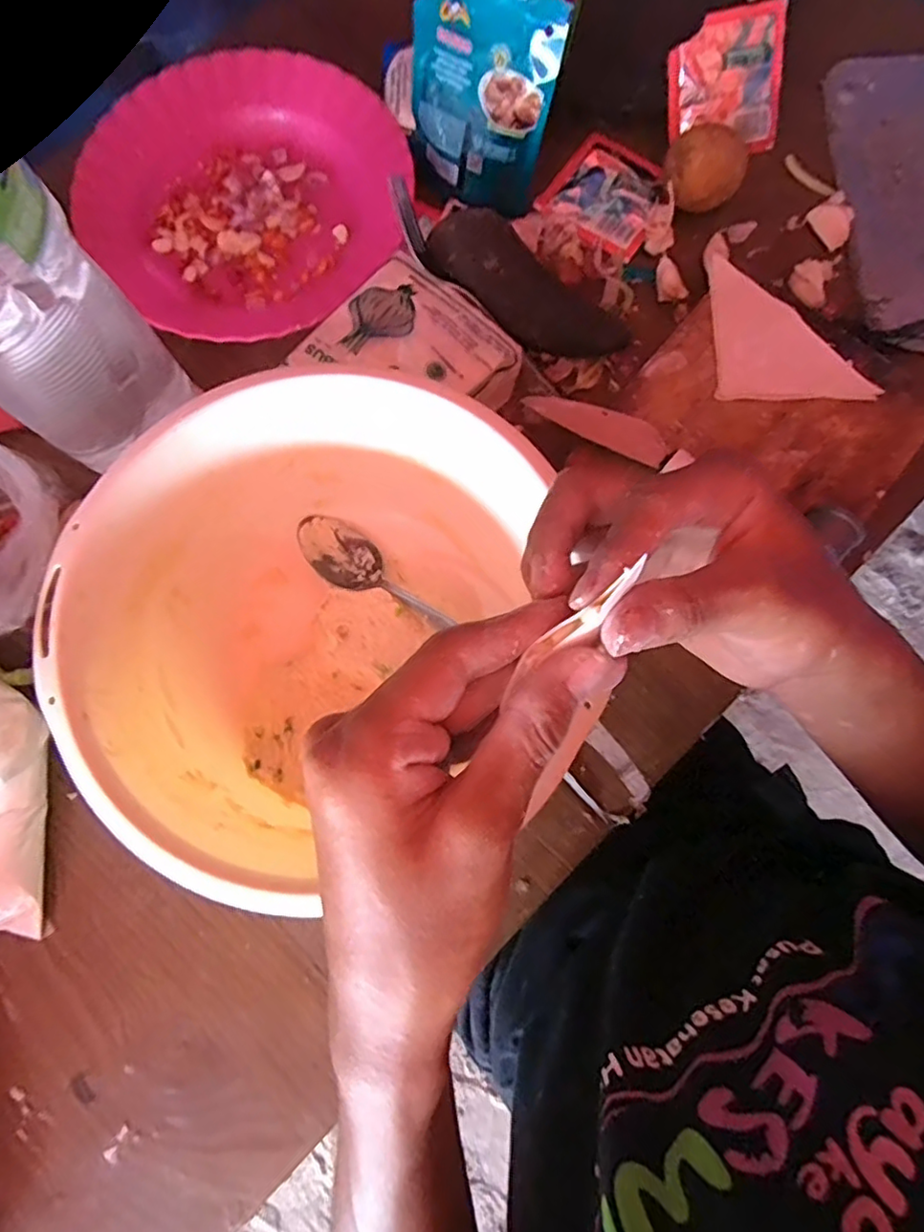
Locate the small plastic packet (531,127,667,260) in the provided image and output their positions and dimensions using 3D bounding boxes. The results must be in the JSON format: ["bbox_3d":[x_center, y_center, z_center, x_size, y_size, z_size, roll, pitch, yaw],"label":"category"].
[{"bbox_3d":[0.102,-0.297,0.421,0.076,0.009,0.080,30,81,6],"label":"small plastic packet"}]

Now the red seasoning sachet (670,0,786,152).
[{"bbox_3d":[0.180,-0.360,0.407,0.075,0.008,0.075,-15,122,-4],"label":"red seasoning sachet"}]

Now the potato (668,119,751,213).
[{"bbox_3d":[0.162,-0.298,0.401,0.052,0.040,0.051,23,81,5],"label":"potato"}]

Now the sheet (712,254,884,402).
[{"bbox_3d":[0.210,-0.181,0.384,0.095,0.010,0.095,3,80,1],"label":"sheet"}]

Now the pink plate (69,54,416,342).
[{"bbox_3d":[-0.144,-0.279,0.403,0.210,0.031,0.208,0,80,0],"label":"pink plate"}]

